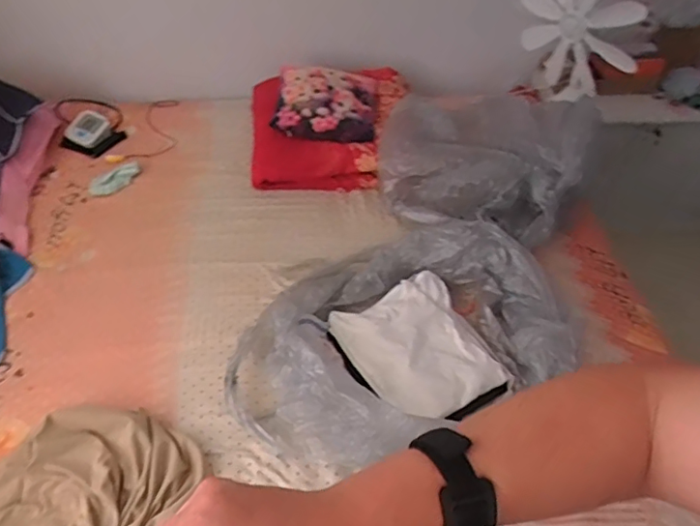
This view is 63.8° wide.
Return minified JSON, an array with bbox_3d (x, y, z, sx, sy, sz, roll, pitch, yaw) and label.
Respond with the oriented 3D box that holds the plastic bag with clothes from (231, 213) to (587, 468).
[{"bbox_3d":[0.086,0.155,1.273,0.725,0.179,0.533,-10,49,-12],"label":"plastic bag with clothes"}]

